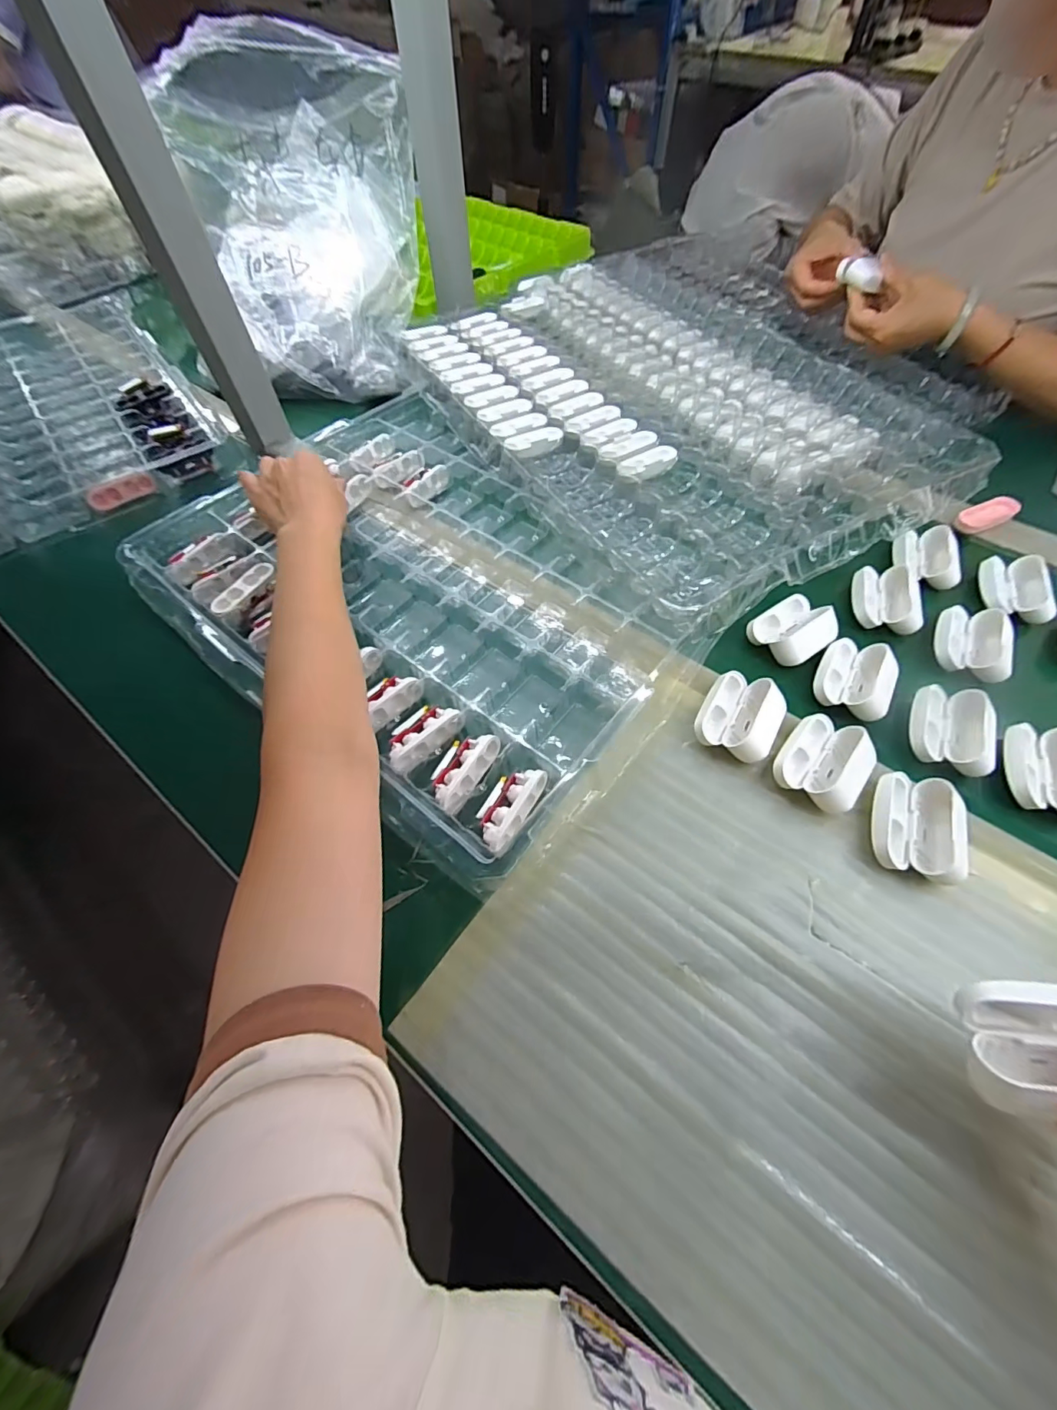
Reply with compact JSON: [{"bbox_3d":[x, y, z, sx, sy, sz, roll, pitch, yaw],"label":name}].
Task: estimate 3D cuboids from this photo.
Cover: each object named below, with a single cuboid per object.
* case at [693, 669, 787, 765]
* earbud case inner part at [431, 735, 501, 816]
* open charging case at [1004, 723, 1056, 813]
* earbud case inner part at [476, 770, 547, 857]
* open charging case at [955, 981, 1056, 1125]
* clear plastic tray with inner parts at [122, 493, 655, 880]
[{"bbox_3d":[0.157,0.009,0.356,0.055,0.024,0.064,33,65,18],"label":"case"},{"bbox_3d":[-0.048,0.044,0.338,0.030,0.017,0.060,26,63,14],"label":"earbud case inner part"},{"bbox_3d":[0.366,0.044,0.338,0.042,0.028,0.066,16,61,9],"label":"open charging case"},{"bbox_3d":[-0.014,0.068,0.325,0.030,0.017,0.061,26,63,14],"label":"earbud case inner part"},{"bbox_3d":[0.232,0.154,0.214,0.063,0.025,0.051,6,62,2],"label":"open charging case"},{"bbox_3d":[-0.120,-0.093,0.418,0.453,0.042,0.264,35,66,18],"label":"clear plastic tray with inner parts"}]

